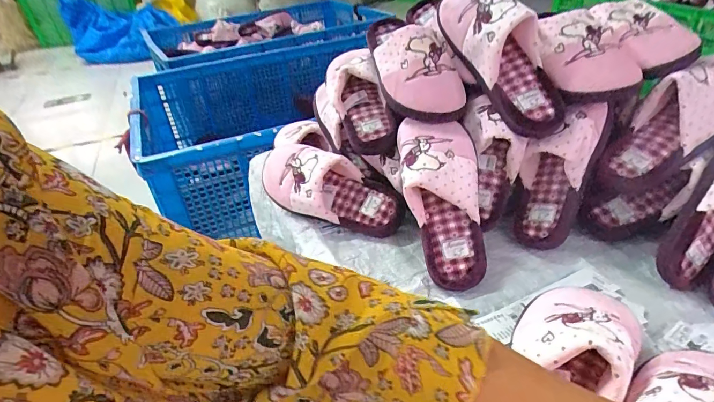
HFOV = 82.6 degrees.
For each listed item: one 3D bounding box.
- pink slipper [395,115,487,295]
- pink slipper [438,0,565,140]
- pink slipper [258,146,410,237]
[{"bbox_3d":[0.111,-0.006,0.535,0.105,0.234,0.071,-8,-10,-5],"label":"pink slipper"},{"bbox_3d":[0.192,-0.194,0.538,0.071,0.104,0.239,-24,80,-25],"label":"pink slipper"},{"bbox_3d":[-0.047,-0.024,0.609,0.243,0.065,0.102,22,74,15],"label":"pink slipper"}]

